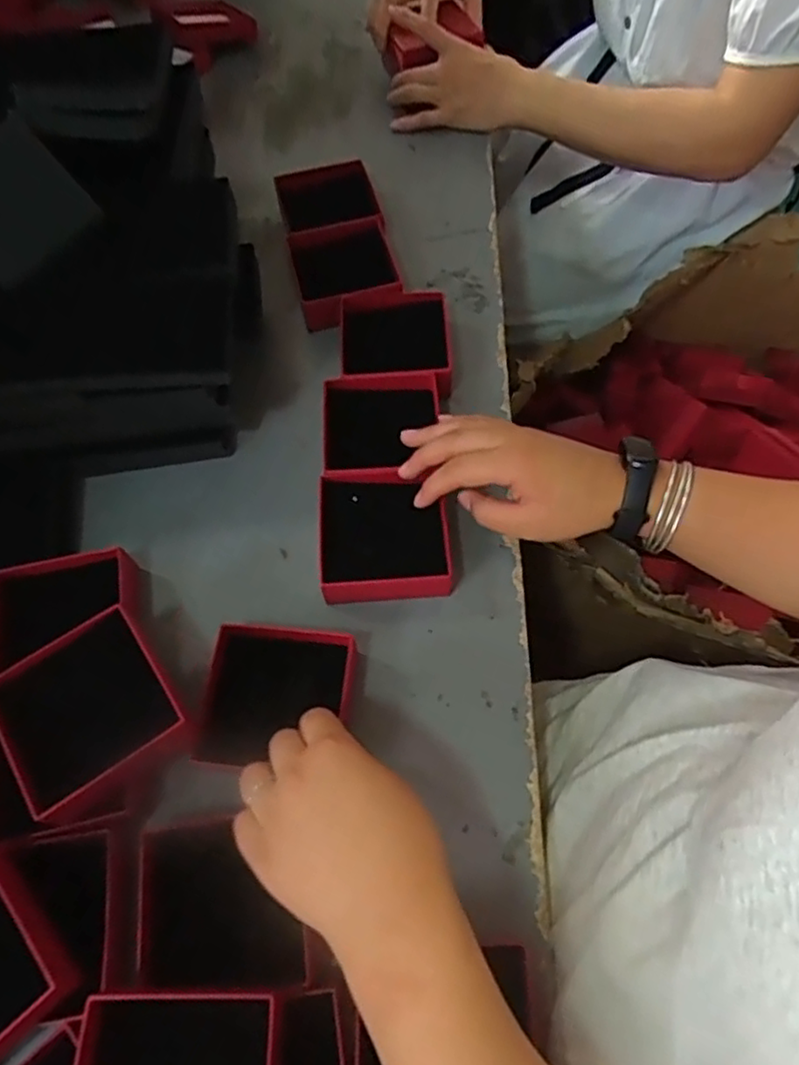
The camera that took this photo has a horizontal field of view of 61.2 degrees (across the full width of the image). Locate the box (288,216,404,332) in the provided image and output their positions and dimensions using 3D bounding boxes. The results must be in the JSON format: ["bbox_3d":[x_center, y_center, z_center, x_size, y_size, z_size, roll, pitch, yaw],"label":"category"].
[{"bbox_3d":[-0.046,-0.222,0.591,0.085,0.044,0.100,-13,63,-5],"label":"box"}]

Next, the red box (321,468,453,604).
[{"bbox_3d":[-0.011,0.001,0.475,0.085,0.033,0.088,-4,63,-1],"label":"red box"}]

